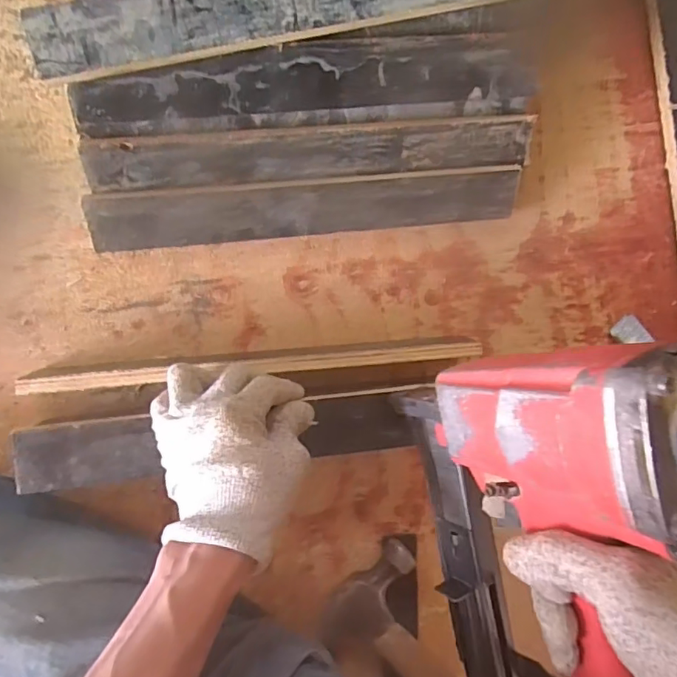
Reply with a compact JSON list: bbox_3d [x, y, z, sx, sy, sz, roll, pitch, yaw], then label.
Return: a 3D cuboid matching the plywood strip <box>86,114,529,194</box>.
[{"bbox_3d":[-0.019,-0.150,0.438,0.360,0.014,0.045,-6,129,-7],"label":"plywood strip"}]

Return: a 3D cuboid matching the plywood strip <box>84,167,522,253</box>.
[{"bbox_3d":[-0.024,-0.112,0.457,0.356,0.016,0.047,-6,115,-7],"label":"plywood strip"}]

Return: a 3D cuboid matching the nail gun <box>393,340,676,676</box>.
[{"bbox_3d":[0.137,0.150,0.305,0.100,0.208,0.296,-13,91,-7],"label":"nail gun"}]

